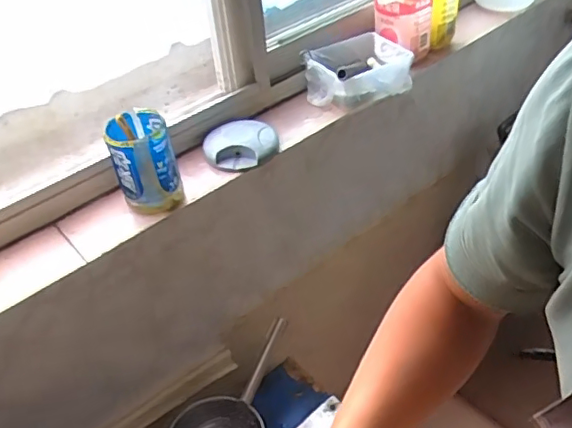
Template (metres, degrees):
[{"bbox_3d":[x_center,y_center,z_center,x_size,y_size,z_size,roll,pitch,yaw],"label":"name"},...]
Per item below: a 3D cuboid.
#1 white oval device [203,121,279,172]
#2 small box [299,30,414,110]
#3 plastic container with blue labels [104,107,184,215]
[{"bbox_3d":[-0.073,-0.116,0.910,0.116,0.027,0.105,-11,42,-6],"label":"white oval device"},{"bbox_3d":[0.125,-0.270,1.021,0.192,0.076,0.148,-27,46,-22],"label":"small box"},{"bbox_3d":[-0.203,-0.077,0.812,0.084,0.124,0.095,-14,42,-9],"label":"plastic container with blue labels"}]

